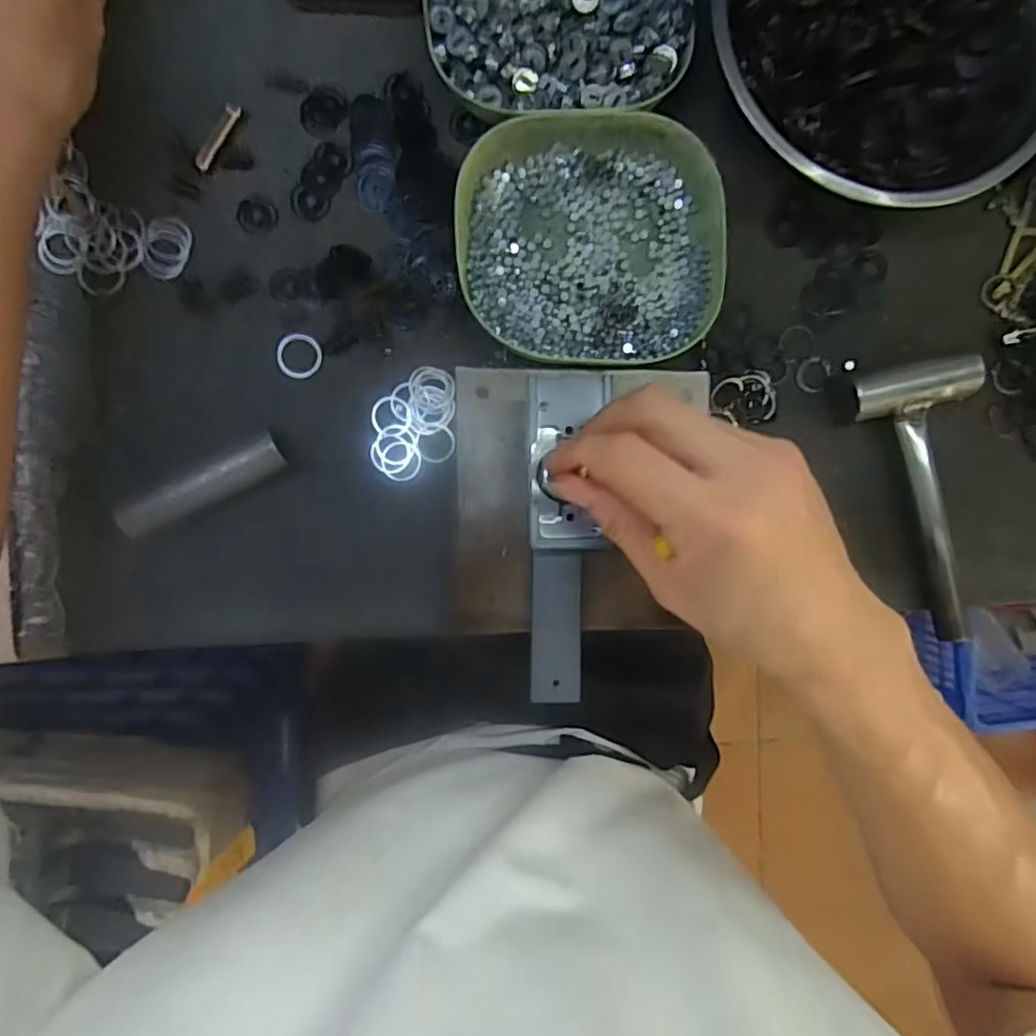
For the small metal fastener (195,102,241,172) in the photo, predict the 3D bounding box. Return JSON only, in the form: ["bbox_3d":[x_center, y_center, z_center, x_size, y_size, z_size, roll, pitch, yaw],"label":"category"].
[{"bbox_3d":[-0.170,-0.216,0.357,0.009,0.004,0.041,28,88,-4],"label":"small metal fastener"}]

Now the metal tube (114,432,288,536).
[{"bbox_3d":[-0.175,-0.020,0.352,0.092,0.022,0.024,-27,92,-4],"label":"metal tube"}]

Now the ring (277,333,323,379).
[{"bbox_3d":[-0.127,-0.094,0.368,0.026,0.004,0.025,0,90,-4],"label":"ring"}]

